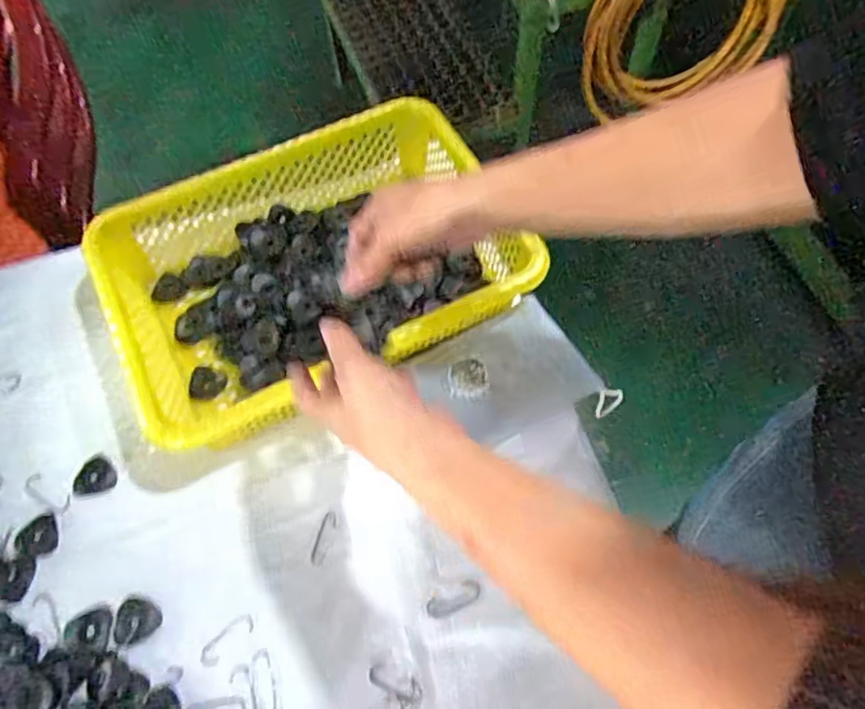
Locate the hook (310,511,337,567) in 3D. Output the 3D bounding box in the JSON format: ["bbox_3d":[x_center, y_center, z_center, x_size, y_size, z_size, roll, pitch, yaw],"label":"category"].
[{"bbox_3d":[-0.089,0.149,0.513,0.012,0.004,0.044,16,63,10],"label":"hook"}]

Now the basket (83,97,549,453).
[{"bbox_3d":[-0.105,-0.072,0.587,0.345,0.093,0.249,-26,64,-12],"label":"basket"}]

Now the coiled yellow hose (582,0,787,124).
[{"bbox_3d":[0.442,-0.582,1.130,0.343,0.376,0.066,-11,61,-4],"label":"coiled yellow hose"}]

